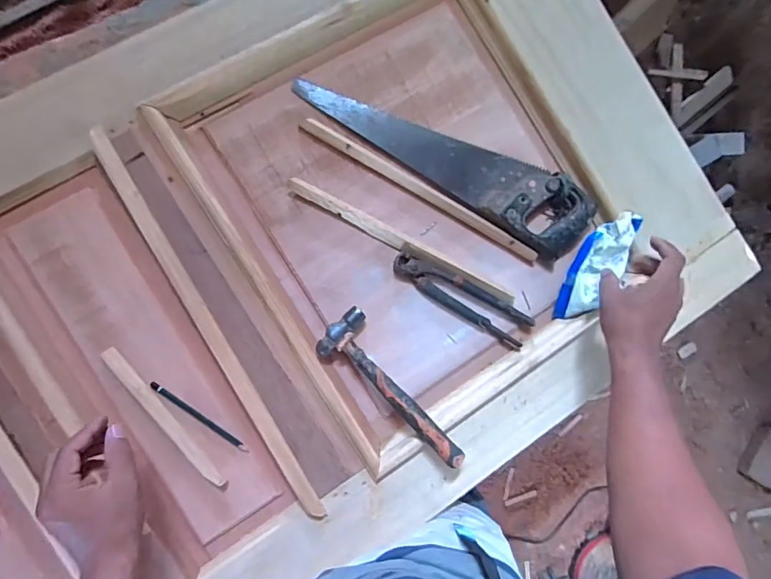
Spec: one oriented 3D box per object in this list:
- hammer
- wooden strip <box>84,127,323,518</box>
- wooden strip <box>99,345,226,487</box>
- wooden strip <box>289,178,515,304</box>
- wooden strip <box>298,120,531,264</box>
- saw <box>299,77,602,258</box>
[{"bbox_3d":[0.009,0.141,0.587,0.078,0.041,0.248,-39,92,-8],"label":"hammer"},{"bbox_3d":[-0.233,0.051,0.572,0.030,0.016,0.562,-29,91,-9],"label":"wooden strip"},{"bbox_3d":[-0.280,0.164,0.559,0.019,0.009,0.220,-40,92,-8],"label":"wooden strip"},{"bbox_3d":[0.028,-0.064,0.619,0.351,0.013,0.021,27,83,-5],"label":"wooden strip"},{"bbox_3d":[0.052,-0.144,0.632,0.378,0.015,0.023,30,83,-5],"label":"wooden strip"},{"bbox_3d":[0.092,-0.197,0.627,0.446,0.020,0.107,31,83,-5],"label":"saw"}]

